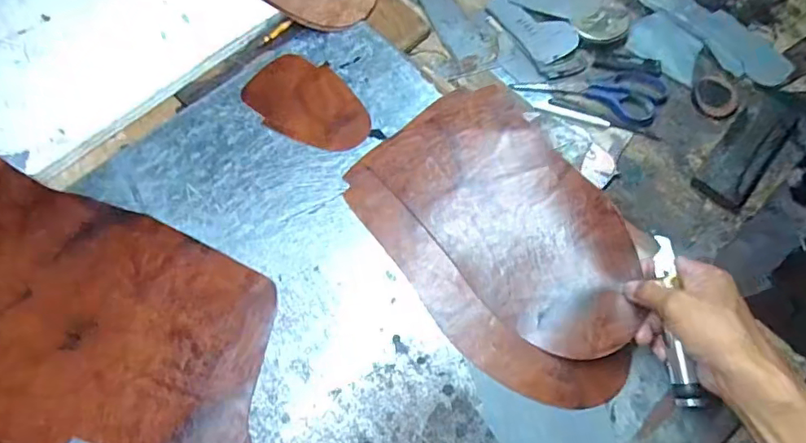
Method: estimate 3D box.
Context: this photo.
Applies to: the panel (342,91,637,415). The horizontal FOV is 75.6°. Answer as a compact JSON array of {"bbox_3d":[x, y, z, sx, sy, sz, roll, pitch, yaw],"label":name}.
[{"bbox_3d":[0.103,0.008,0.523,0.212,0.043,0.333,-33,69,-13],"label":"panel"}]

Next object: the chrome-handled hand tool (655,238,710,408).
[{"bbox_3d":[0.231,0.082,0.442,0.019,0.018,0.143,-2,72,0],"label":"chrome-handled hand tool"}]

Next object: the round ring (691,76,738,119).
[{"bbox_3d":[0.372,-0.150,0.617,0.050,0.007,0.059,-4,69,-2],"label":"round ring"}]

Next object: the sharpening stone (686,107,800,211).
[{"bbox_3d":[0.384,-0.076,0.582,0.059,0.013,0.143,40,74,14],"label":"sharpening stone"}]

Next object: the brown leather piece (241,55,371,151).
[{"bbox_3d":[-0.114,-0.140,0.621,0.103,0.004,0.165,-39,69,-14],"label":"brown leather piece"}]

